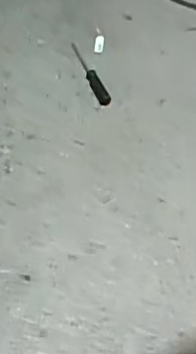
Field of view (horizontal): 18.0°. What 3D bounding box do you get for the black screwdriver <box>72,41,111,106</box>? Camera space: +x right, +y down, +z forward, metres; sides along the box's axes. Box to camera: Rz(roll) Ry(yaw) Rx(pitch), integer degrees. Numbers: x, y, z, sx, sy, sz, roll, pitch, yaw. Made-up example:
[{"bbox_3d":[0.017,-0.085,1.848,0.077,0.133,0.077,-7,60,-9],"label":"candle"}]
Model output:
[{"bbox_3d":[-0.011,-0.157,0.947,0.022,0.022,0.107,-22,70,-20],"label":"black screwdriver"}]

